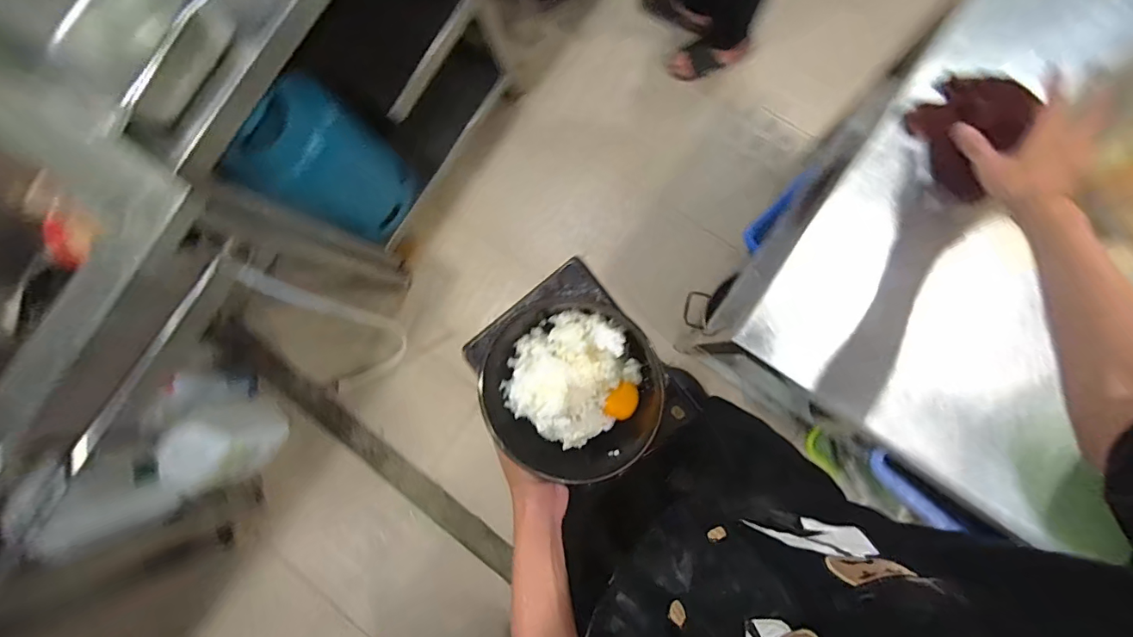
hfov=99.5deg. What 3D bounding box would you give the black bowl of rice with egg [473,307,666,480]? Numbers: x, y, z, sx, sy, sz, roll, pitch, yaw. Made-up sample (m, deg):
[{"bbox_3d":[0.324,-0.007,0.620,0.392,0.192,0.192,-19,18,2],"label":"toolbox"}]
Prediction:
[{"bbox_3d":[0.006,0.063,0.414,0.154,0.071,0.141,0,78,1],"label":"black bowl of rice with egg"}]

